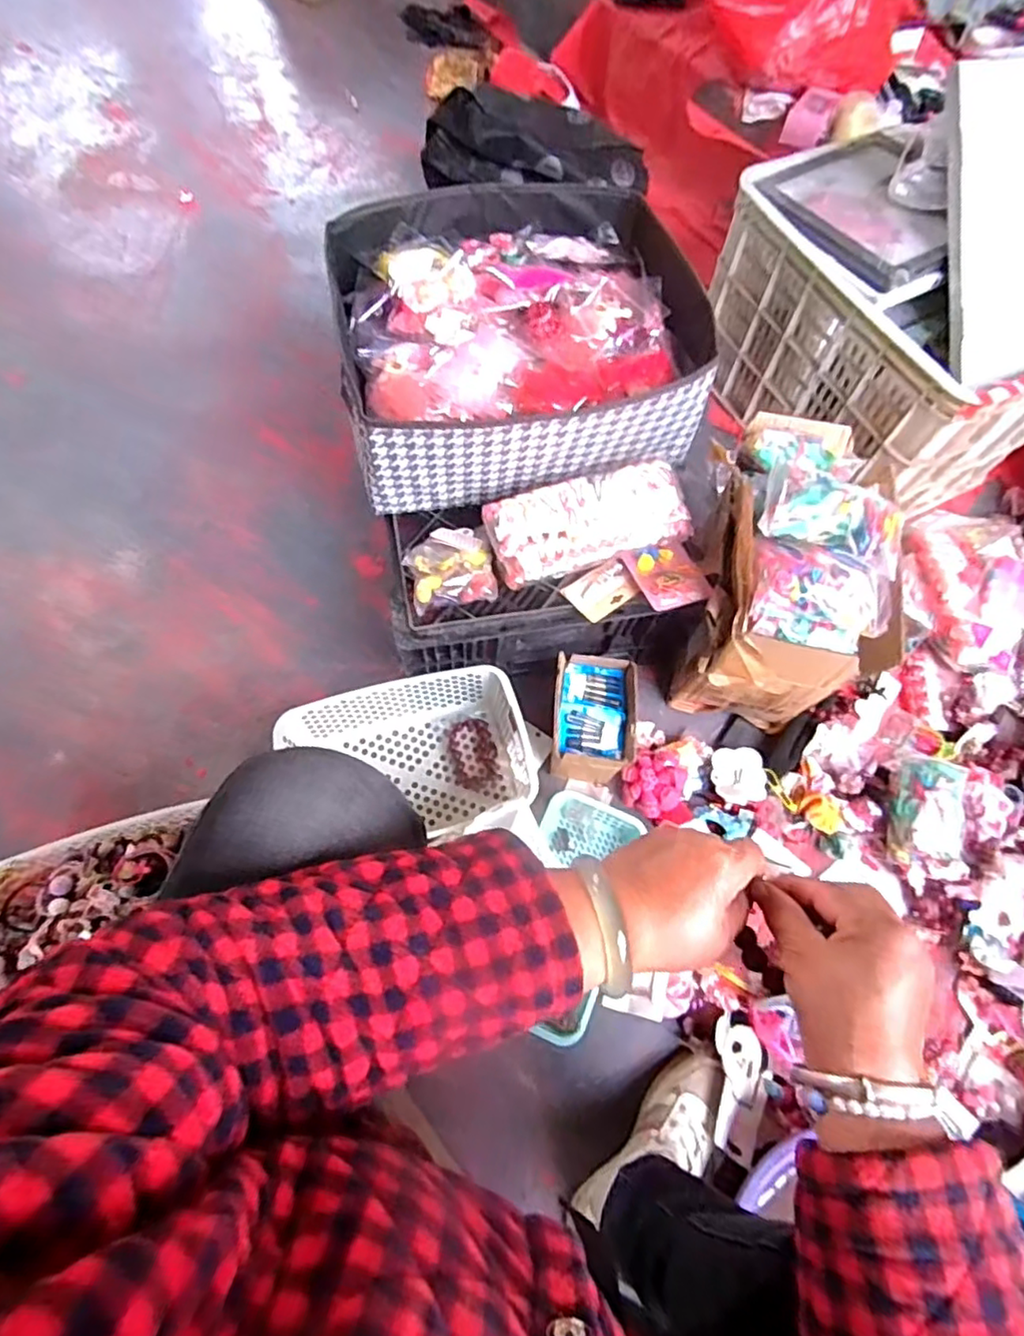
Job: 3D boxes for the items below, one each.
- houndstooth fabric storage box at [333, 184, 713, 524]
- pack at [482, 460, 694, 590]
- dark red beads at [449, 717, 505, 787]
[{"bbox_3d":[0.003,-0.398,0.766,0.401,0.145,0.371,-11,68,-8],"label":"houndstooth fabric storage box"},{"bbox_3d":[0.089,-0.169,0.735,0.236,0.063,0.097,-17,69,-10],"label":"pack"},{"bbox_3d":[-0.052,0.115,0.852,0.062,0.006,0.094,-13,68,-6],"label":"dark red beads"}]

